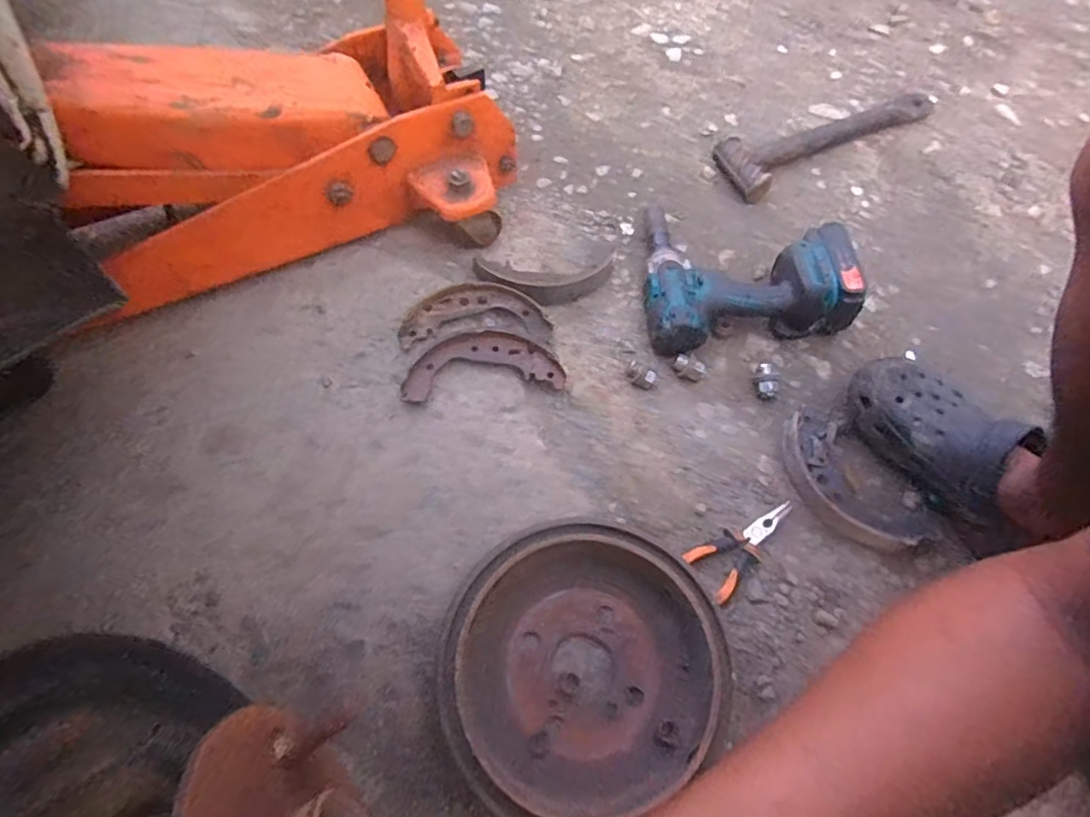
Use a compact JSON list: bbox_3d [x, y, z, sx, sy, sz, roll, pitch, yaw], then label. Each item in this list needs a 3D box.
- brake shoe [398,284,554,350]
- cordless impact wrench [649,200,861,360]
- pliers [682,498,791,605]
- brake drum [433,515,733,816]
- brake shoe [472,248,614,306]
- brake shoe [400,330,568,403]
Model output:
[{"bbox_3d":[-0.078,-0.104,0.650,0.169,0.029,0.066,-2,62,2],"label":"brake shoe"},{"bbox_3d":[0.233,-0.153,0.661,0.232,0.079,0.210,7,64,3],"label":"cordless impact wrench"},{"bbox_3d":[0.197,0.131,0.553,0.122,0.023,0.052,-32,65,-14],"label":"pliers"},{"bbox_3d":[0.029,0.209,0.481,0.225,0.073,0.214,-1,62,2],"label":"brake drum"},{"bbox_3d":[0.005,-0.159,0.675,0.169,0.037,0.078,-8,64,-6],"label":"brake shoe"},{"bbox_3d":[-0.068,-0.048,0.627,0.173,0.027,0.067,-7,62,-1],"label":"brake shoe"}]

